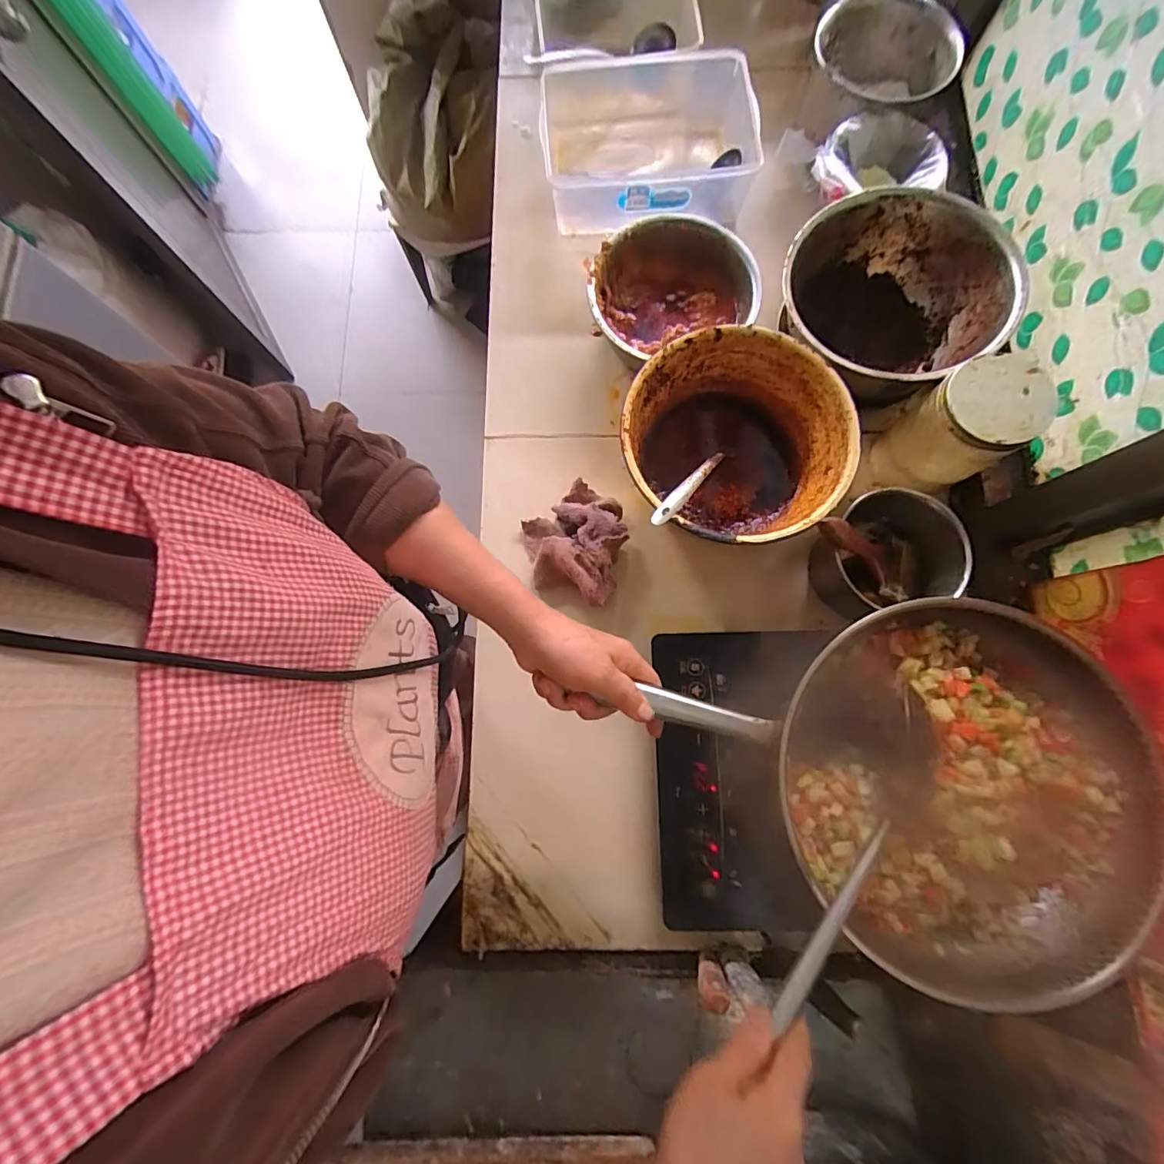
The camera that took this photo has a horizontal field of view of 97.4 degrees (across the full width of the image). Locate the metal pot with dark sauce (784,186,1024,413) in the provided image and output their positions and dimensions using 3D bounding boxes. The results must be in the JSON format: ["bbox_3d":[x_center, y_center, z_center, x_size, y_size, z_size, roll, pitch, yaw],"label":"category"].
[{"bbox_3d":[0.364,-0.329,0.641,0.240,0.150,0.250,0,79,1],"label":"metal pot with dark sauce"}]

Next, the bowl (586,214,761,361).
[{"bbox_3d":[0.108,-0.369,0.669,0.206,0.077,0.193,-21,79,-3],"label":"bowl"}]

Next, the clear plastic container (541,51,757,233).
[{"bbox_3d":[0.094,-0.606,0.730,0.288,0.116,0.233,0,79,1],"label":"clear plastic container"}]

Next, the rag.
[{"bbox_3d":[-0.010,-0.054,0.625,0.124,0.043,0.136,18,80,5],"label":"rag"}]

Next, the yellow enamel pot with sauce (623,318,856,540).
[{"bbox_3d":[0.172,-0.150,0.601,0.243,0.123,0.236,0,79,1],"label":"yellow enamel pot with sauce"}]

